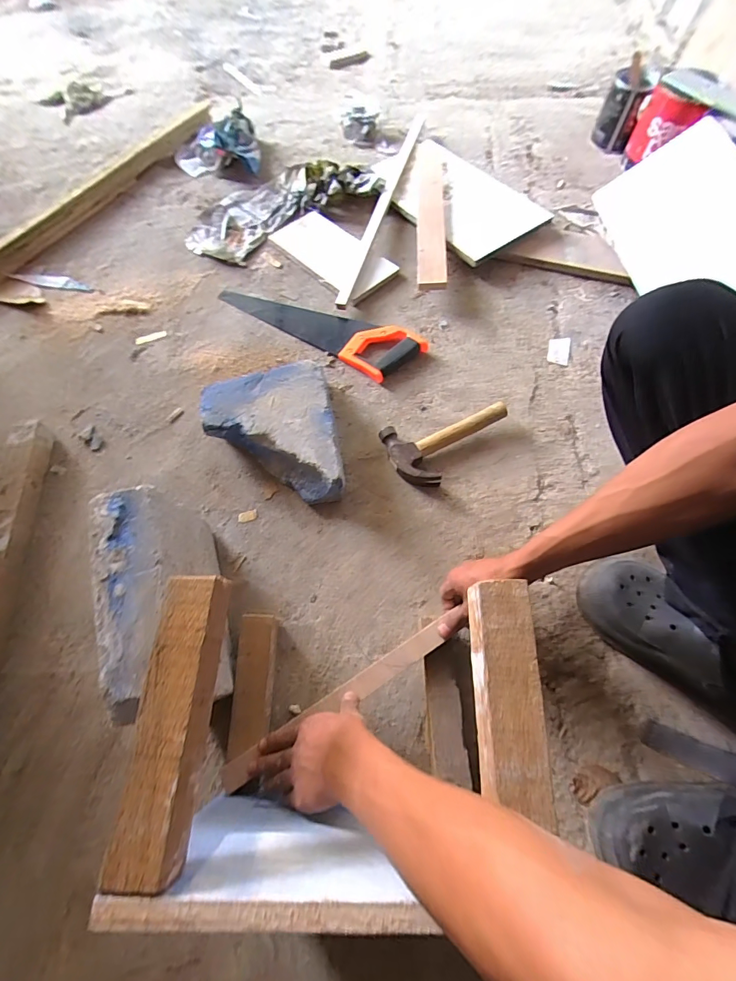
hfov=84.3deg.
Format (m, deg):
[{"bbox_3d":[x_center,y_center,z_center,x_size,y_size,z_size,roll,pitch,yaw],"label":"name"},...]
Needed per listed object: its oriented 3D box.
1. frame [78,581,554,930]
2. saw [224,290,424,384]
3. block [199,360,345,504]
[{"bbox_3d":[-0.022,0.219,0.395,0.288,0.249,0.209,2,65,-1],"label":"frame"},{"bbox_3d":[-0.099,-0.331,0.799,0.414,0.030,0.121,27,69,12],"label":"saw"},{"bbox_3d":[-0.153,-0.086,0.664,0.207,0.079,0.231,-10,66,-4],"label":"block"}]

